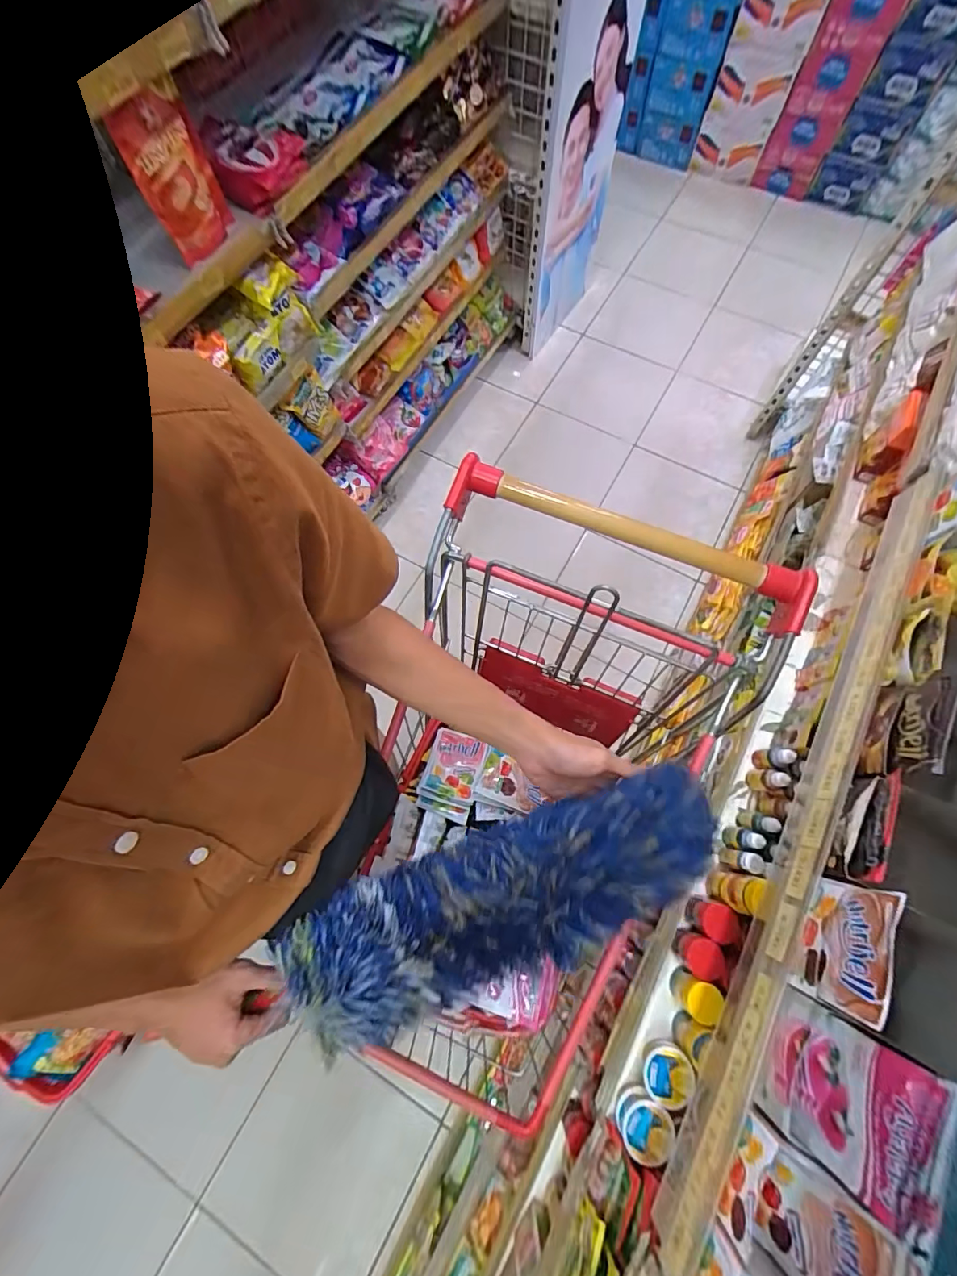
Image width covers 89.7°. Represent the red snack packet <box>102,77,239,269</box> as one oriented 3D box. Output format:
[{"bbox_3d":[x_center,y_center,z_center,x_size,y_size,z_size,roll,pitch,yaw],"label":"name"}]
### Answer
[{"bbox_3d":[-0.459,-0.714,0.748,0.050,0.173,0.121,34,74,12],"label":"red snack packet"}]

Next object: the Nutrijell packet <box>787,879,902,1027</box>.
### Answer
[{"bbox_3d":[0.305,0.255,0.401,0.019,0.083,0.097,28,73,10],"label":"Nutrijell packet"}]

